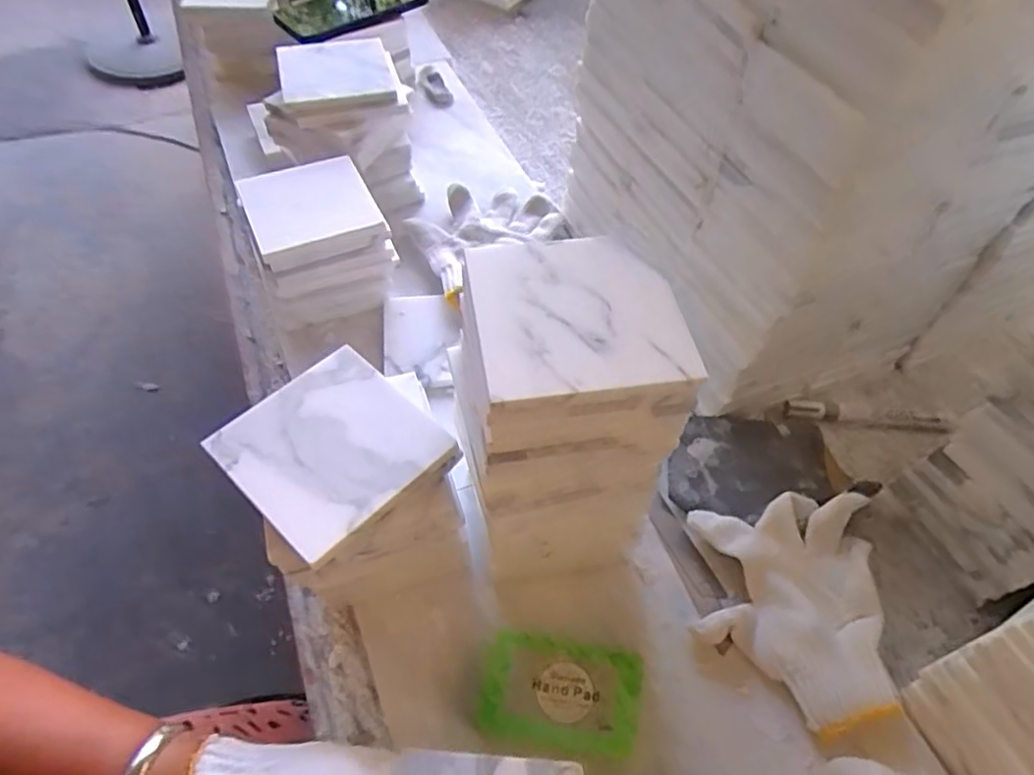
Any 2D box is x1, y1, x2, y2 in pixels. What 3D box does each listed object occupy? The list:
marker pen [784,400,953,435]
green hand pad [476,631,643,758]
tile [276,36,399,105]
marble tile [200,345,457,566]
[{"bbox_3d":[0.297,0.025,0.573,0.130,0.018,0.018,9,56,4],"label":"marker pen"},{"bbox_3d":[0.026,0.187,0.409,0.093,0.031,0.060,7,56,2],"label":"green hand pad"},{"bbox_3d":[-0.171,-0.297,0.626,0.099,0.014,0.114,-12,57,-10],"label":"tile"},{"bbox_3d":[-0.103,0.031,0.370,0.098,0.005,0.098,39,63,21],"label":"marble tile"}]

